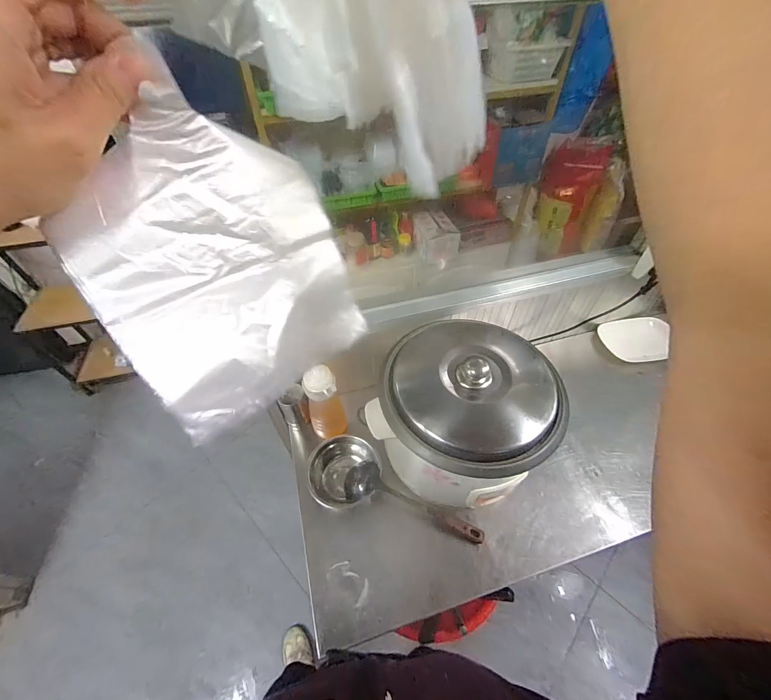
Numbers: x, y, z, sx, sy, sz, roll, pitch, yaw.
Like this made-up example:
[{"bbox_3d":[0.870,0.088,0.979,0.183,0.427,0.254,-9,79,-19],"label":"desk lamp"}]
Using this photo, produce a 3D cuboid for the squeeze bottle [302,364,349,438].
[{"bbox_3d":[-0.134,0.121,0.750,0.081,0.218,0.057,-21,52,-16],"label":"squeeze bottle"}]

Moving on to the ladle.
[{"bbox_3d":[0.058,0.307,0.700,0.296,0.047,0.078,13,51,12],"label":"ladle"}]

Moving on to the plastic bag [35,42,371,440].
[{"bbox_3d":[-0.093,-0.055,0.215,0.016,0.172,0.151,6,35,47],"label":"plastic bag"}]

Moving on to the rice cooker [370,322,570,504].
[{"bbox_3d":[0.178,0.116,0.684,0.294,0.263,0.342,24,54,20],"label":"rice cooker"}]

